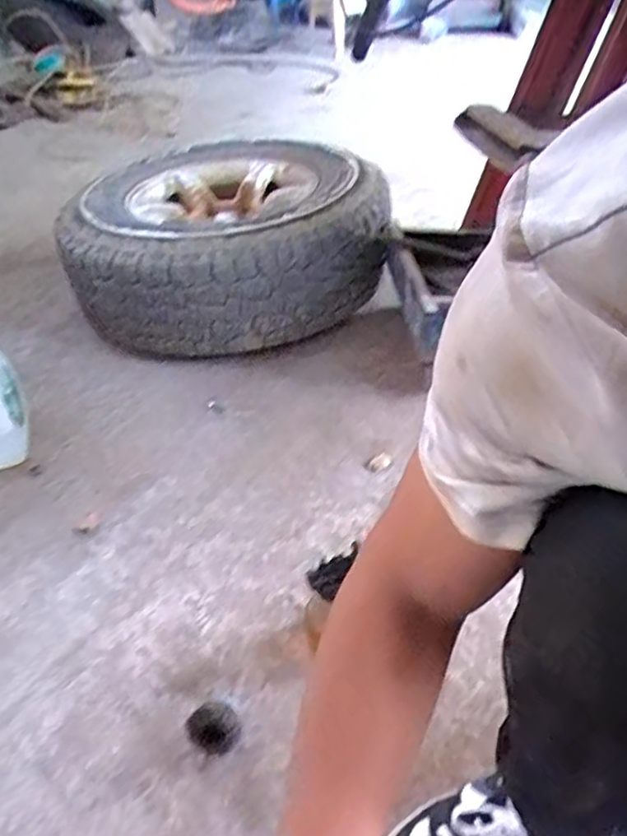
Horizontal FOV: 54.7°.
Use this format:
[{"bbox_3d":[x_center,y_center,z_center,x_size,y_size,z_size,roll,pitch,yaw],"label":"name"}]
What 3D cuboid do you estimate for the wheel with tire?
[{"bbox_3d":[-0.178,-0.394,1.335,0.611,0.240,0.624,-5,39,4],"label":"wheel with tire"}]

